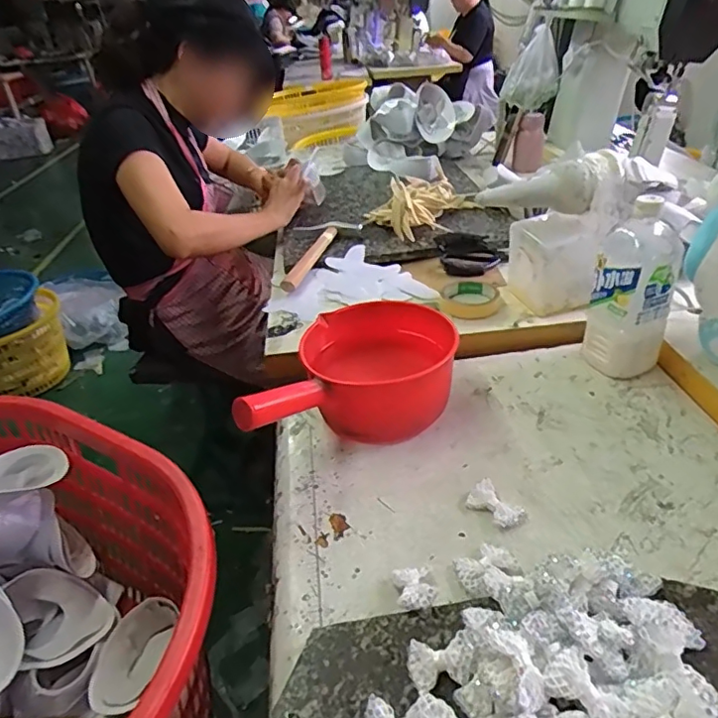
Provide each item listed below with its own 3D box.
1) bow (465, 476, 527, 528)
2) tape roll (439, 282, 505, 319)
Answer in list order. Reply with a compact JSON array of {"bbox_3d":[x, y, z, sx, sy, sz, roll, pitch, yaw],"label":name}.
[{"bbox_3d":[0.137,0.146,0.554,0.031,0.019,0.054,-28,40,-30],"label":"bow"},{"bbox_3d":[0.169,-0.096,0.852,0.089,0.017,0.091,-4,34,2],"label":"tape roll"}]

